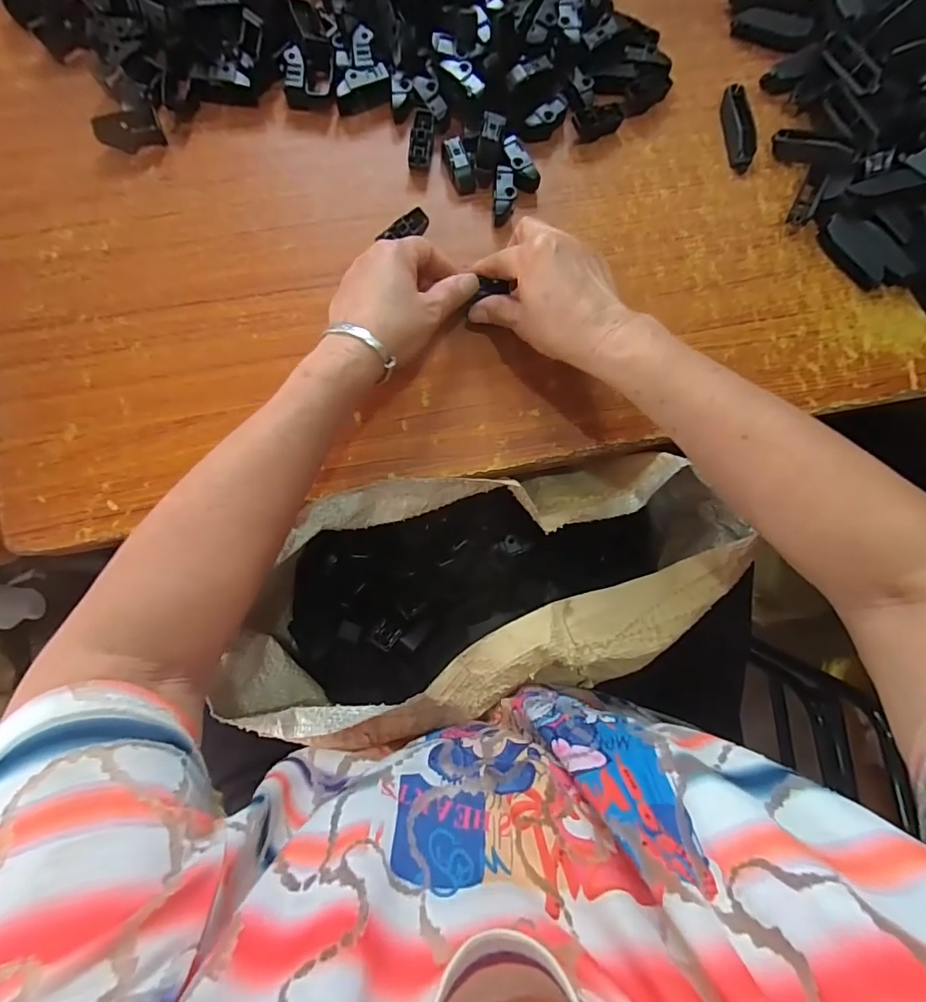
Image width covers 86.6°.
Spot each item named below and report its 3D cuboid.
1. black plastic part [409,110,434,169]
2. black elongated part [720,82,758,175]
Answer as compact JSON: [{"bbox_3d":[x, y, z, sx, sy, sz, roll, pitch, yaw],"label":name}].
[{"bbox_3d":[-0.035,-0.314,0.427,0.018,0.021,0.050,7,83,-2],"label":"black plastic part"},{"bbox_3d":[0.248,-0.337,0.443,0.019,0.017,0.076,-8,84,-3],"label":"black elongated part"}]

